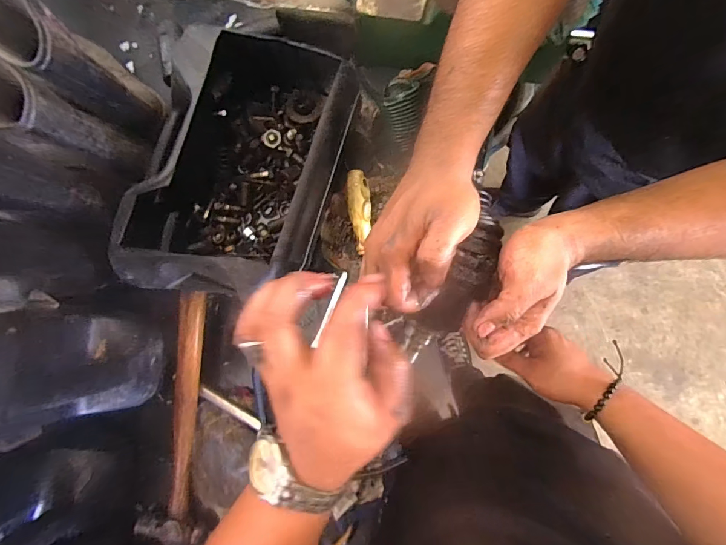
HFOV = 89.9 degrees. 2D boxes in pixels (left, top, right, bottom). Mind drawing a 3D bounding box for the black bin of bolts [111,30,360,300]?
[{"bbox_3d":[-0.147,-0.133,0.466,0.219,0.108,0.342,16,86,7],"label":"black bin of bolts"}]

